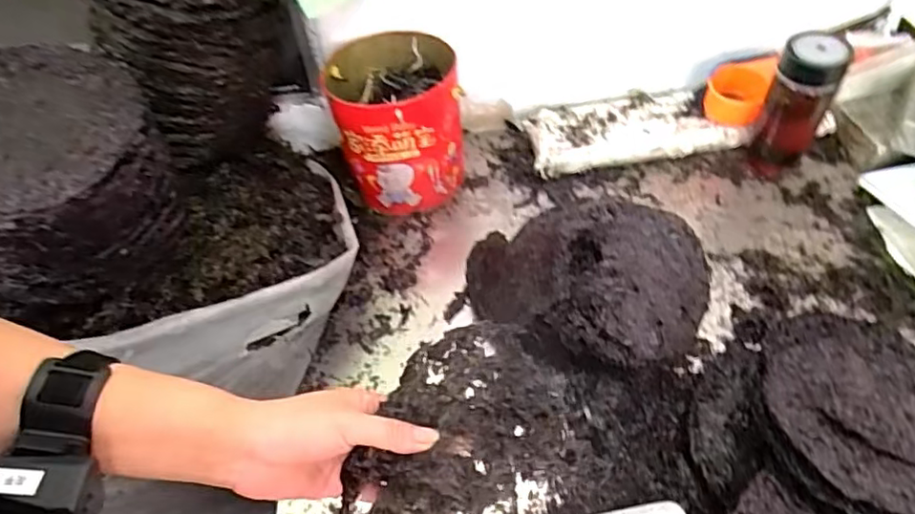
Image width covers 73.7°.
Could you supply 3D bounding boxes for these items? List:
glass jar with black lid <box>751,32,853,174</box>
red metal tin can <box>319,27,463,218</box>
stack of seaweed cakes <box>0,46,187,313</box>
[{"bbox_3d":[0.434,-0.187,0.790,0.069,0.185,0.069,-2,51,3],"label":"glass jar with black lid"},{"bbox_3d":[-0.076,-0.174,0.824,0.154,0.180,0.158,-2,51,3],"label":"red metal tin can"},{"bbox_3d":[-0.370,-0.061,0.574,0.195,0.193,0.190,-38,57,-24],"label":"stack of seaweed cakes"}]

